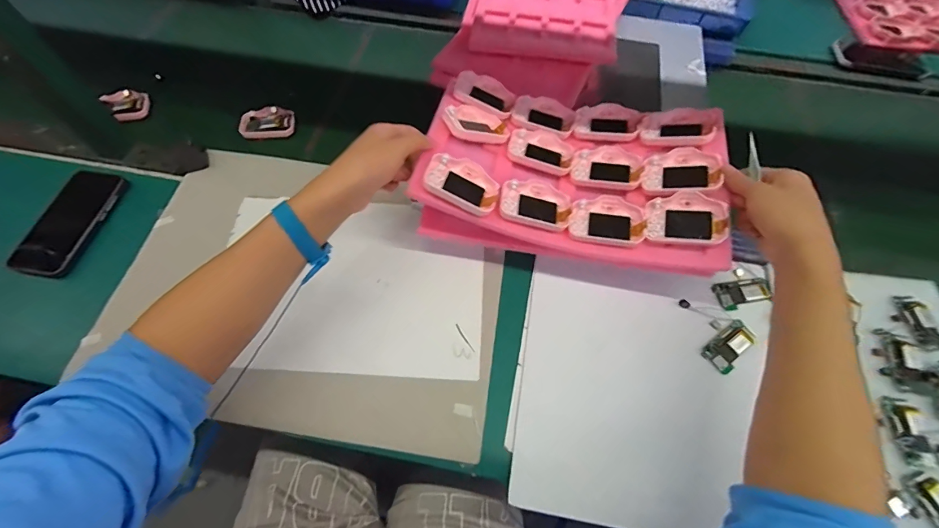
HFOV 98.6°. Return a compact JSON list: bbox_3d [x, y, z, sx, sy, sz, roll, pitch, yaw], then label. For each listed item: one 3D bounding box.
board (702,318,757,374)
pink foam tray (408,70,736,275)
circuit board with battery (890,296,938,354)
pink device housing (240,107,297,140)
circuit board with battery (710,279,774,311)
[{"bbox_3d":[0.323,0.100,0.498,0.071,0.006,0.036,-36,68,-18],"label":"board"},{"bbox_3d":[0.129,-0.126,0.496,0.346,0.059,0.230,12,62,6],"label":"pink foam tray"},{"bbox_3d":[0.565,0.075,0.511,0.048,0.007,0.074,2,62,0],"label":"circuit board with battery"},{"bbox_3d":[-0.332,-0.234,0.671,0.084,0.020,0.060,-2,62,-2],"label":"pink device housing"},{"bbox_3d":[0.361,0.036,0.532,0.068,0.007,0.037,-14,63,-8],"label":"circuit board with battery"}]

